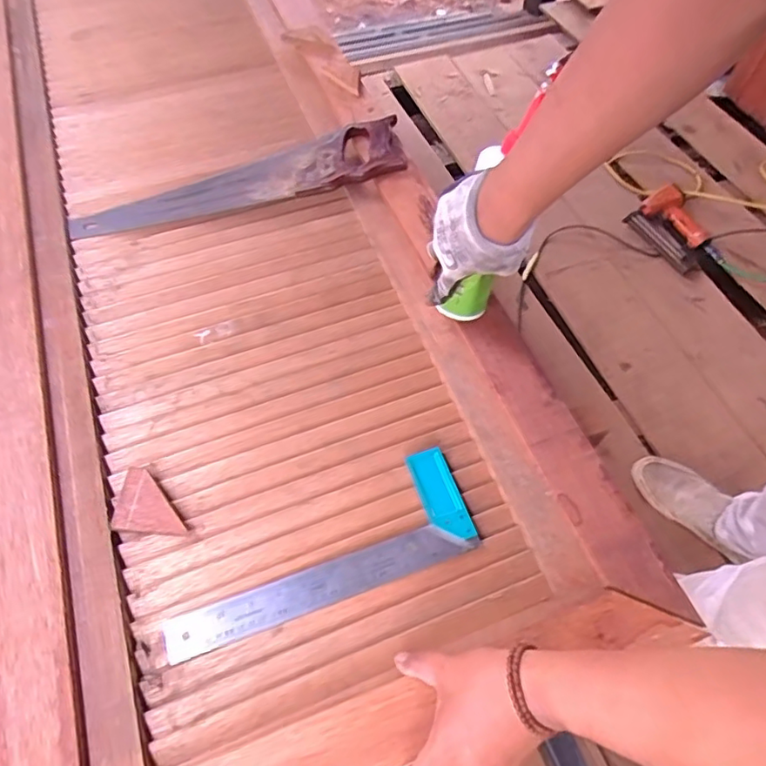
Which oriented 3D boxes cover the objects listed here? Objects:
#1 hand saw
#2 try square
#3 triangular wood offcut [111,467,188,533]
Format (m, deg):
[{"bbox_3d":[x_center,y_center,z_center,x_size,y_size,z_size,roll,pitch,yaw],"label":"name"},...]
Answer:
[{"bbox_3d":[-0.197,-0.284,0.772,0.447,0.019,0.100,-15,69,-5],"label":"hand saw"},{"bbox_3d":[-0.062,0.162,0.545,0.305,0.011,0.105,-18,61,-12],"label":"try square"},{"bbox_3d":[-0.229,0.116,0.558,0.065,0.017,0.063,1,59,0],"label":"triangular wood offcut"}]

